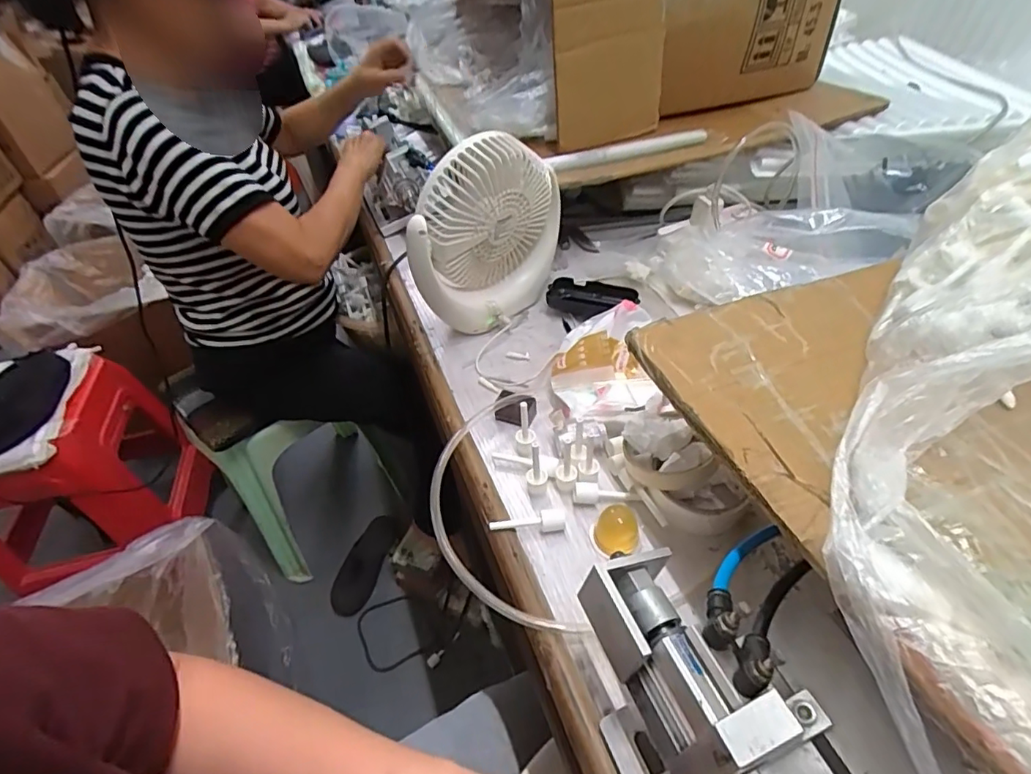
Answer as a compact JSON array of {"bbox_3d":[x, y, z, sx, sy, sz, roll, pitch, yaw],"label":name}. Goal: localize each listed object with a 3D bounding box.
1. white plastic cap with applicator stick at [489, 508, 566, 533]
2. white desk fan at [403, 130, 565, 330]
[{"bbox_3d":[0.011,0.117,0.467,0.065,0.016,0.015,-7,44,-1],"label":"white plastic cap with applicator stick"},{"bbox_3d":[-0.032,-0.178,0.629,0.068,0.203,0.184,29,54,31],"label":"white desk fan"}]

